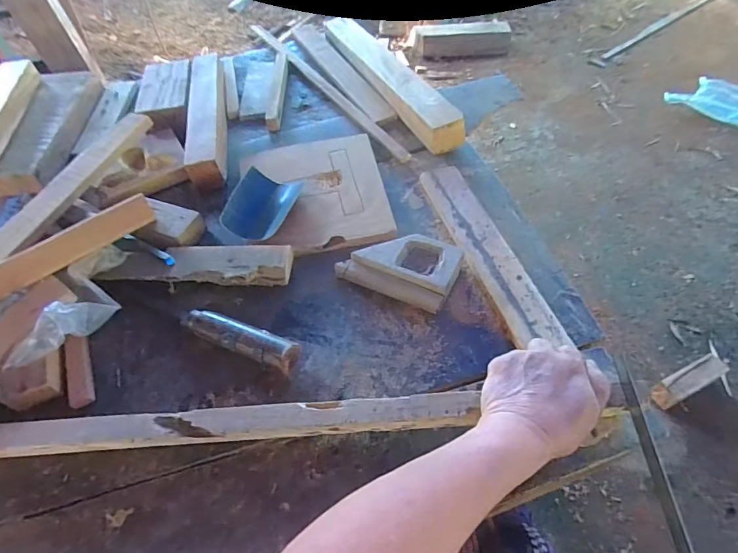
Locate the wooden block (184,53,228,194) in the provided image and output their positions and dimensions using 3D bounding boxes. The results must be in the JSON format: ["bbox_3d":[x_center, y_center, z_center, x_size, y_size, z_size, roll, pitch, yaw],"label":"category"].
[{"bbox_3d":[-0.239,-0.238,0.659,0.048,0.041,0.295,-11,53,-4],"label":"wooden block"}]

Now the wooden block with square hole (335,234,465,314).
[{"bbox_3d":[0.034,-0.013,0.496,0.126,0.035,0.076,19,57,17],"label":"wooden block with square hole"}]

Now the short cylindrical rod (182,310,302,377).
[{"bbox_3d":[-0.130,0.065,0.451,0.127,0.033,0.030,17,56,16],"label":"short cylindrical rod"}]

